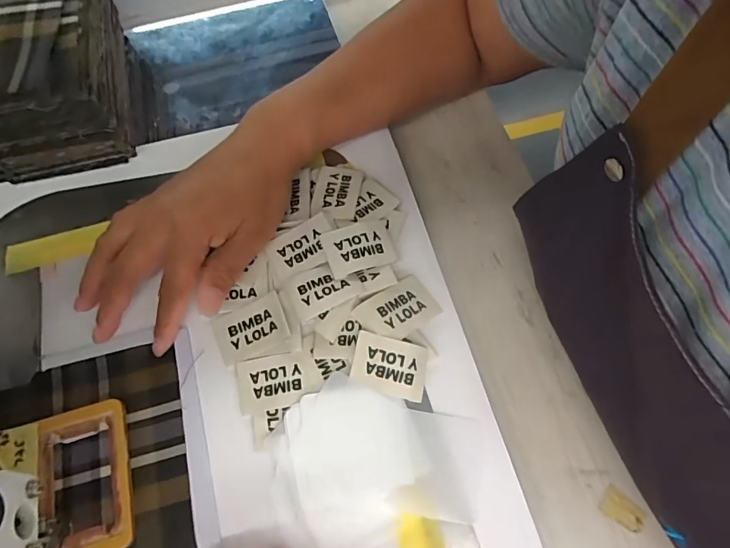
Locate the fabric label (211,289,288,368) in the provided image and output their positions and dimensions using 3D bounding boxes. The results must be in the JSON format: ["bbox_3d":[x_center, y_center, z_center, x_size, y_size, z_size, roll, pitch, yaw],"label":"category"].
[{"bbox_3d":[-0.077,0.036,0.298,0.048,0.004,0.035,-26,68,0],"label":"fabric label"}]

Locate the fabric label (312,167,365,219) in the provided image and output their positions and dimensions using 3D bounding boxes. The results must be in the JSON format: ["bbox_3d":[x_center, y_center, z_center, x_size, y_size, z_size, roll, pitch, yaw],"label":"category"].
[{"bbox_3d":[-0.021,-0.062,0.334,0.033,0.004,0.048,7,59,6],"label":"fabric label"}]

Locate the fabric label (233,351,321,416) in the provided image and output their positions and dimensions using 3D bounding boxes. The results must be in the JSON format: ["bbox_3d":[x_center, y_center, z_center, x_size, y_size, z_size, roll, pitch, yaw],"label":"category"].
[{"bbox_3d":[-0.056,0.069,0.285,0.051,0.006,0.033,-10,67,-1],"label":"fabric label"}]

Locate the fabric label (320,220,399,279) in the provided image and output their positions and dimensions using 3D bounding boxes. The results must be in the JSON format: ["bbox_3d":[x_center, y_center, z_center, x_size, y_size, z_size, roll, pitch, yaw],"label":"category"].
[{"bbox_3d":[-0.002,-0.019,0.308,0.049,0.007,0.035,-15,71,-17],"label":"fabric label"}]

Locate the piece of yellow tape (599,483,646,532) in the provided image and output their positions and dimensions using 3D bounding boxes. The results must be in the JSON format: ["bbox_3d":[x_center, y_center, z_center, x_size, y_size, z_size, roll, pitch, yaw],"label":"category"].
[{"bbox_3d":[0.158,0.144,0.271,0.025,0.004,0.018,33,72,15],"label":"piece of yellow tape"}]

